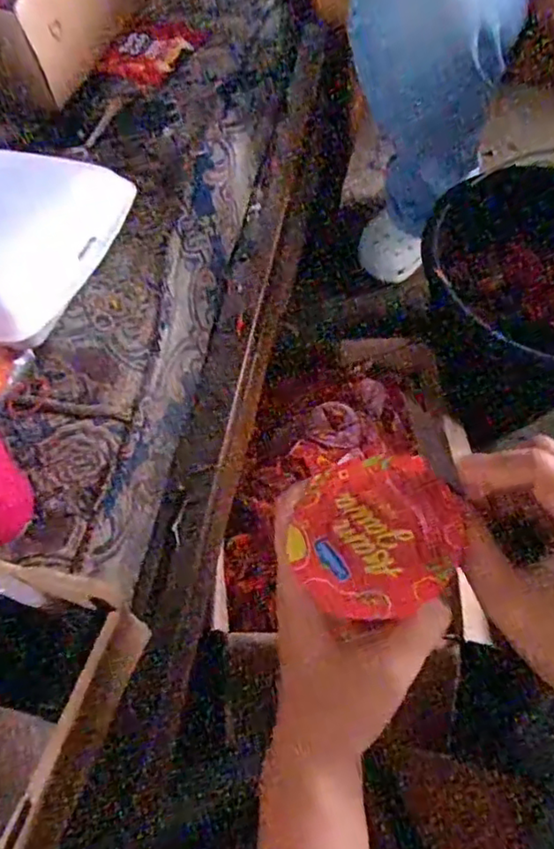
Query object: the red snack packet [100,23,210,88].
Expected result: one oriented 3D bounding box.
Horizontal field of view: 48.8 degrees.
[{"bbox_3d":[-0.129,-0.389,0.638,0.077,0.014,0.096,30,70,14],"label":"red snack packet"}]

